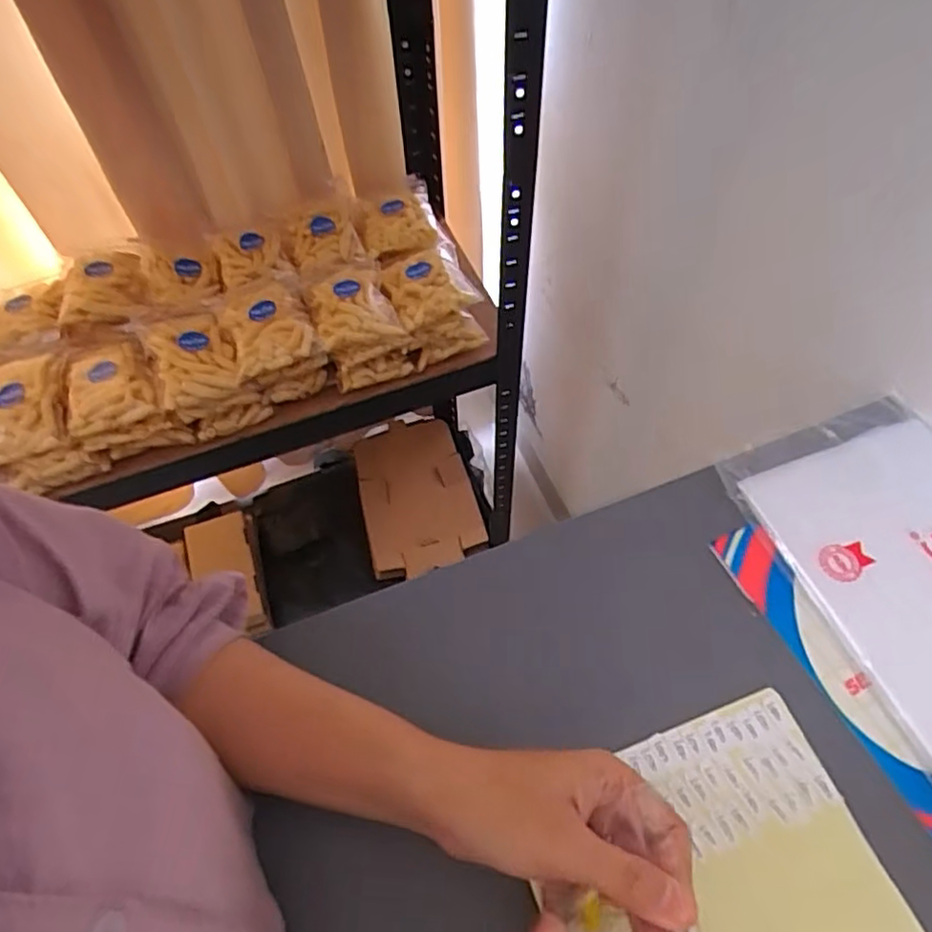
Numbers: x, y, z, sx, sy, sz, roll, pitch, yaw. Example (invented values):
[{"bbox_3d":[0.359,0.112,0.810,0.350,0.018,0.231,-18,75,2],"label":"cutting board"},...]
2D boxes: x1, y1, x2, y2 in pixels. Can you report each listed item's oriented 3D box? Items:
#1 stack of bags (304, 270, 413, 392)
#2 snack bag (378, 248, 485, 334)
[{"bbox_3d":[-0.119,-0.152,0.717,0.091,0.087,0.104,-20,59,-10],"label":"stack of bags"},{"bbox_3d":[-0.043,-0.199,0.714,0.082,0.032,0.093,-20,59,-10],"label":"snack bag"}]

